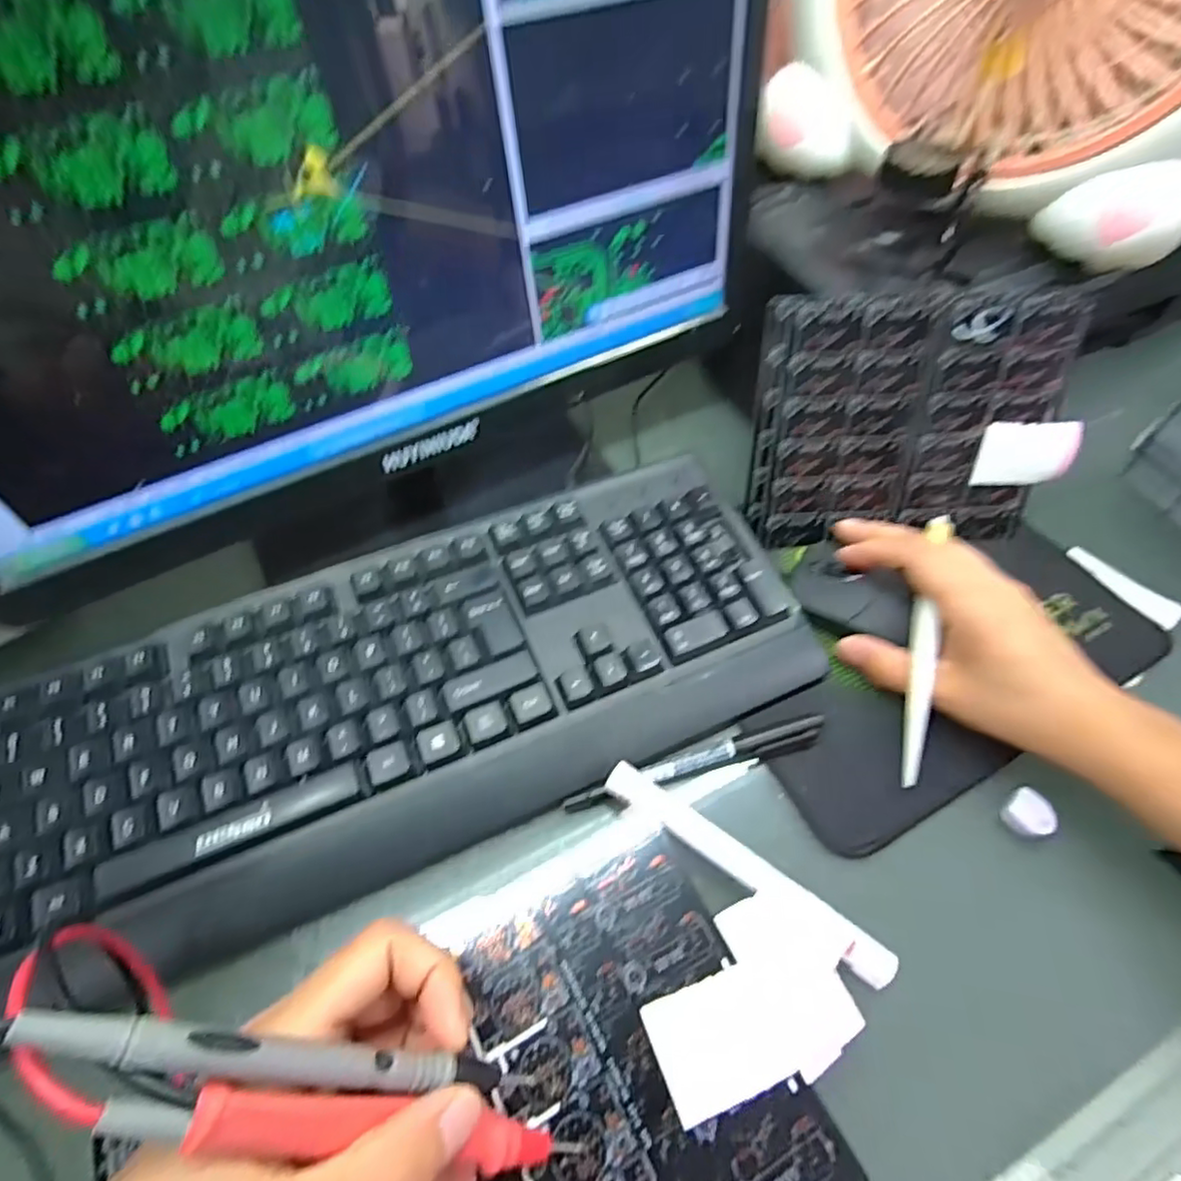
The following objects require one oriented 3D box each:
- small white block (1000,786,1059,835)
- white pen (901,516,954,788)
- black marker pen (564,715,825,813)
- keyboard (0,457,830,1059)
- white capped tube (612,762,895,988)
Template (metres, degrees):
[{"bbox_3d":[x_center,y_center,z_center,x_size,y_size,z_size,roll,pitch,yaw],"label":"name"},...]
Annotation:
[{"bbox_3d":[0.216,0.110,0.308,0.020,0.009,0.020,40,65,23],"label":"small white block"},{"bbox_3d":[0.172,0.029,0.321,0.011,0.006,0.139,11,81,7],"label":"white pen"},{"bbox_3d":[0.055,0.088,0.322,0.138,0.010,0.011,-13,58,-9],"label":"black marker pen"},{"bbox_3d":[-0.095,0.055,0.323,0.424,0.038,0.149,-21,59,-14],"label":"keyboard"},{"bbox_3d":[0.070,0.126,0.288,0.143,0.014,0.015,31,62,19],"label":"white capped tube"}]

